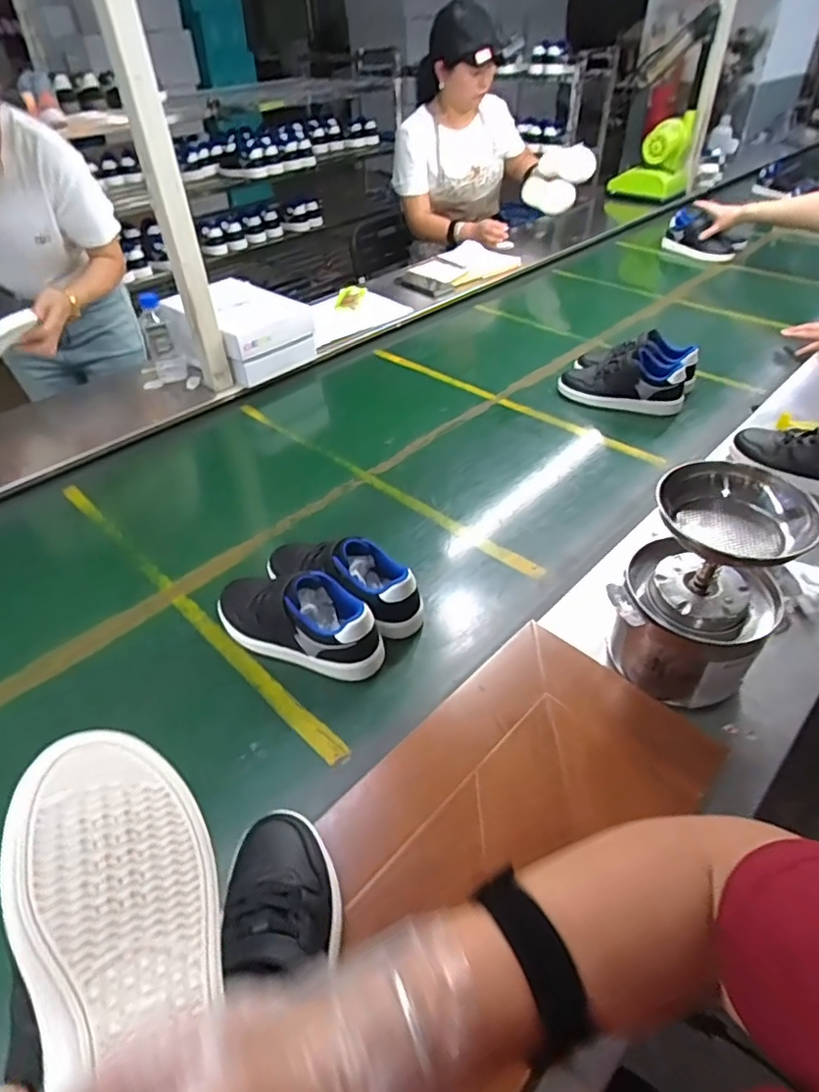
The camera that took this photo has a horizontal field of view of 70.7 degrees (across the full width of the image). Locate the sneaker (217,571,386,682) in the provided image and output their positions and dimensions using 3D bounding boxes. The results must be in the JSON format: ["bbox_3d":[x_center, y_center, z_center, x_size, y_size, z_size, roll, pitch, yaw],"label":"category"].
[{"bbox_3d":[-0.136,0.078,0.678,0.218,0.103,0.078,18,46,21],"label":"sneaker"}]

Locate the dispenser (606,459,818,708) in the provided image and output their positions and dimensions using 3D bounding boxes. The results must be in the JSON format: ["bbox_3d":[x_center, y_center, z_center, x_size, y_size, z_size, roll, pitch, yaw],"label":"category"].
[{"bbox_3d":[0.279,0.047,0.562,0.129,0.230,0.120,-1,42,1],"label":"dispenser"}]

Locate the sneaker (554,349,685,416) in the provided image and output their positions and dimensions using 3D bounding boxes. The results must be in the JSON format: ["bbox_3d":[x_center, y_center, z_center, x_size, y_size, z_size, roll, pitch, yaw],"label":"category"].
[{"bbox_3d":[0.415,-0.319,1.134,0.236,0.113,0.088,14,45,17],"label":"sneaker"}]

